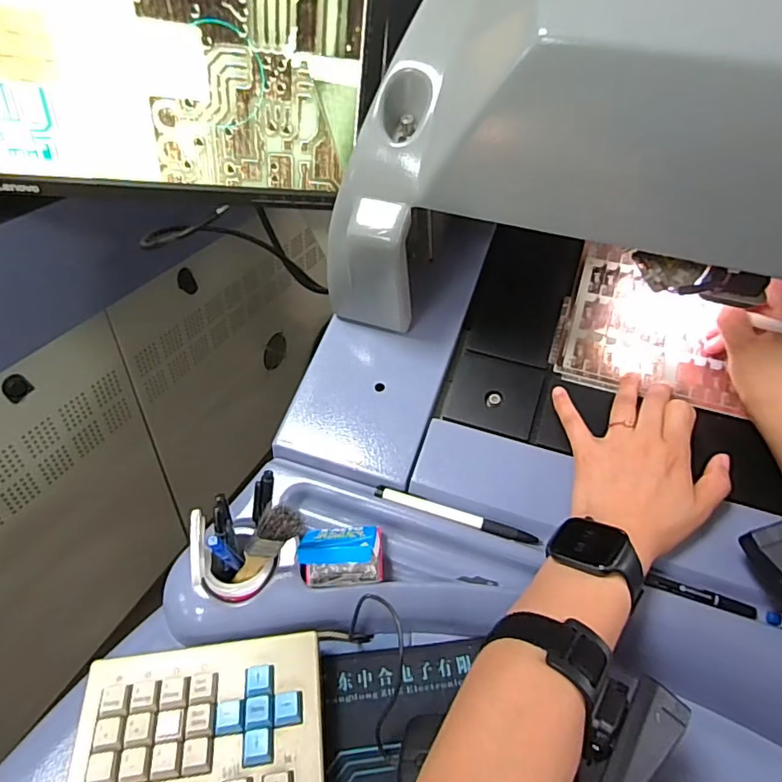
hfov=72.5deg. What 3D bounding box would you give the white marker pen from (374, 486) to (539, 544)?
[{"bbox_3d":[0.052,0.100,0.439,0.134,0.007,0.014,16,44,12],"label":"white marker pen"}]

